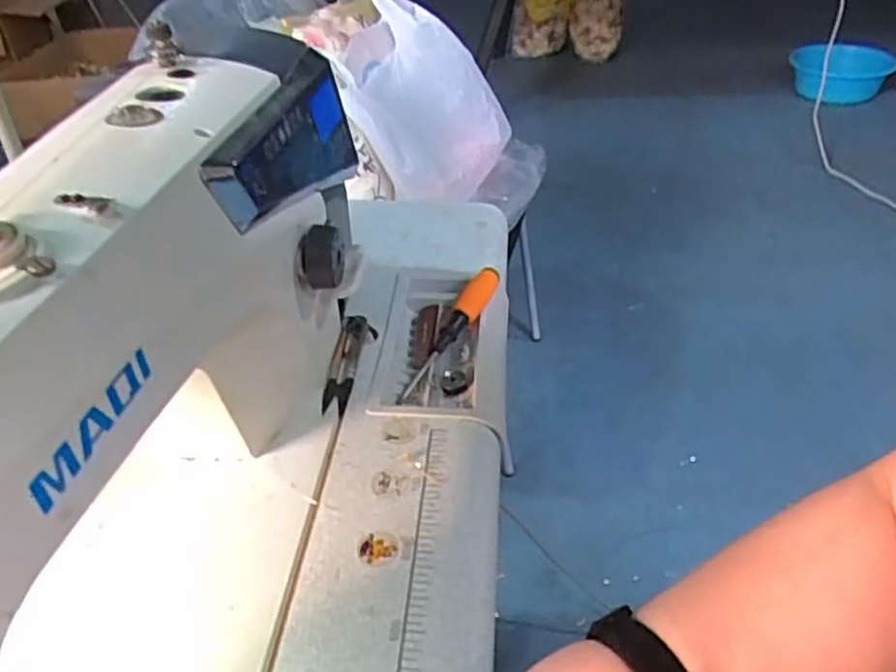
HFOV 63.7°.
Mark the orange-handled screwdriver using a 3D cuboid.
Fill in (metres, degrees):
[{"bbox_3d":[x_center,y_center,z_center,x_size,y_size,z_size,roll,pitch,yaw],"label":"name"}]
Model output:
[{"bbox_3d":[0.001,-0.003,0.591,0.019,0.019,0.149,22,58,25],"label":"orange-handled screwdriver"}]

